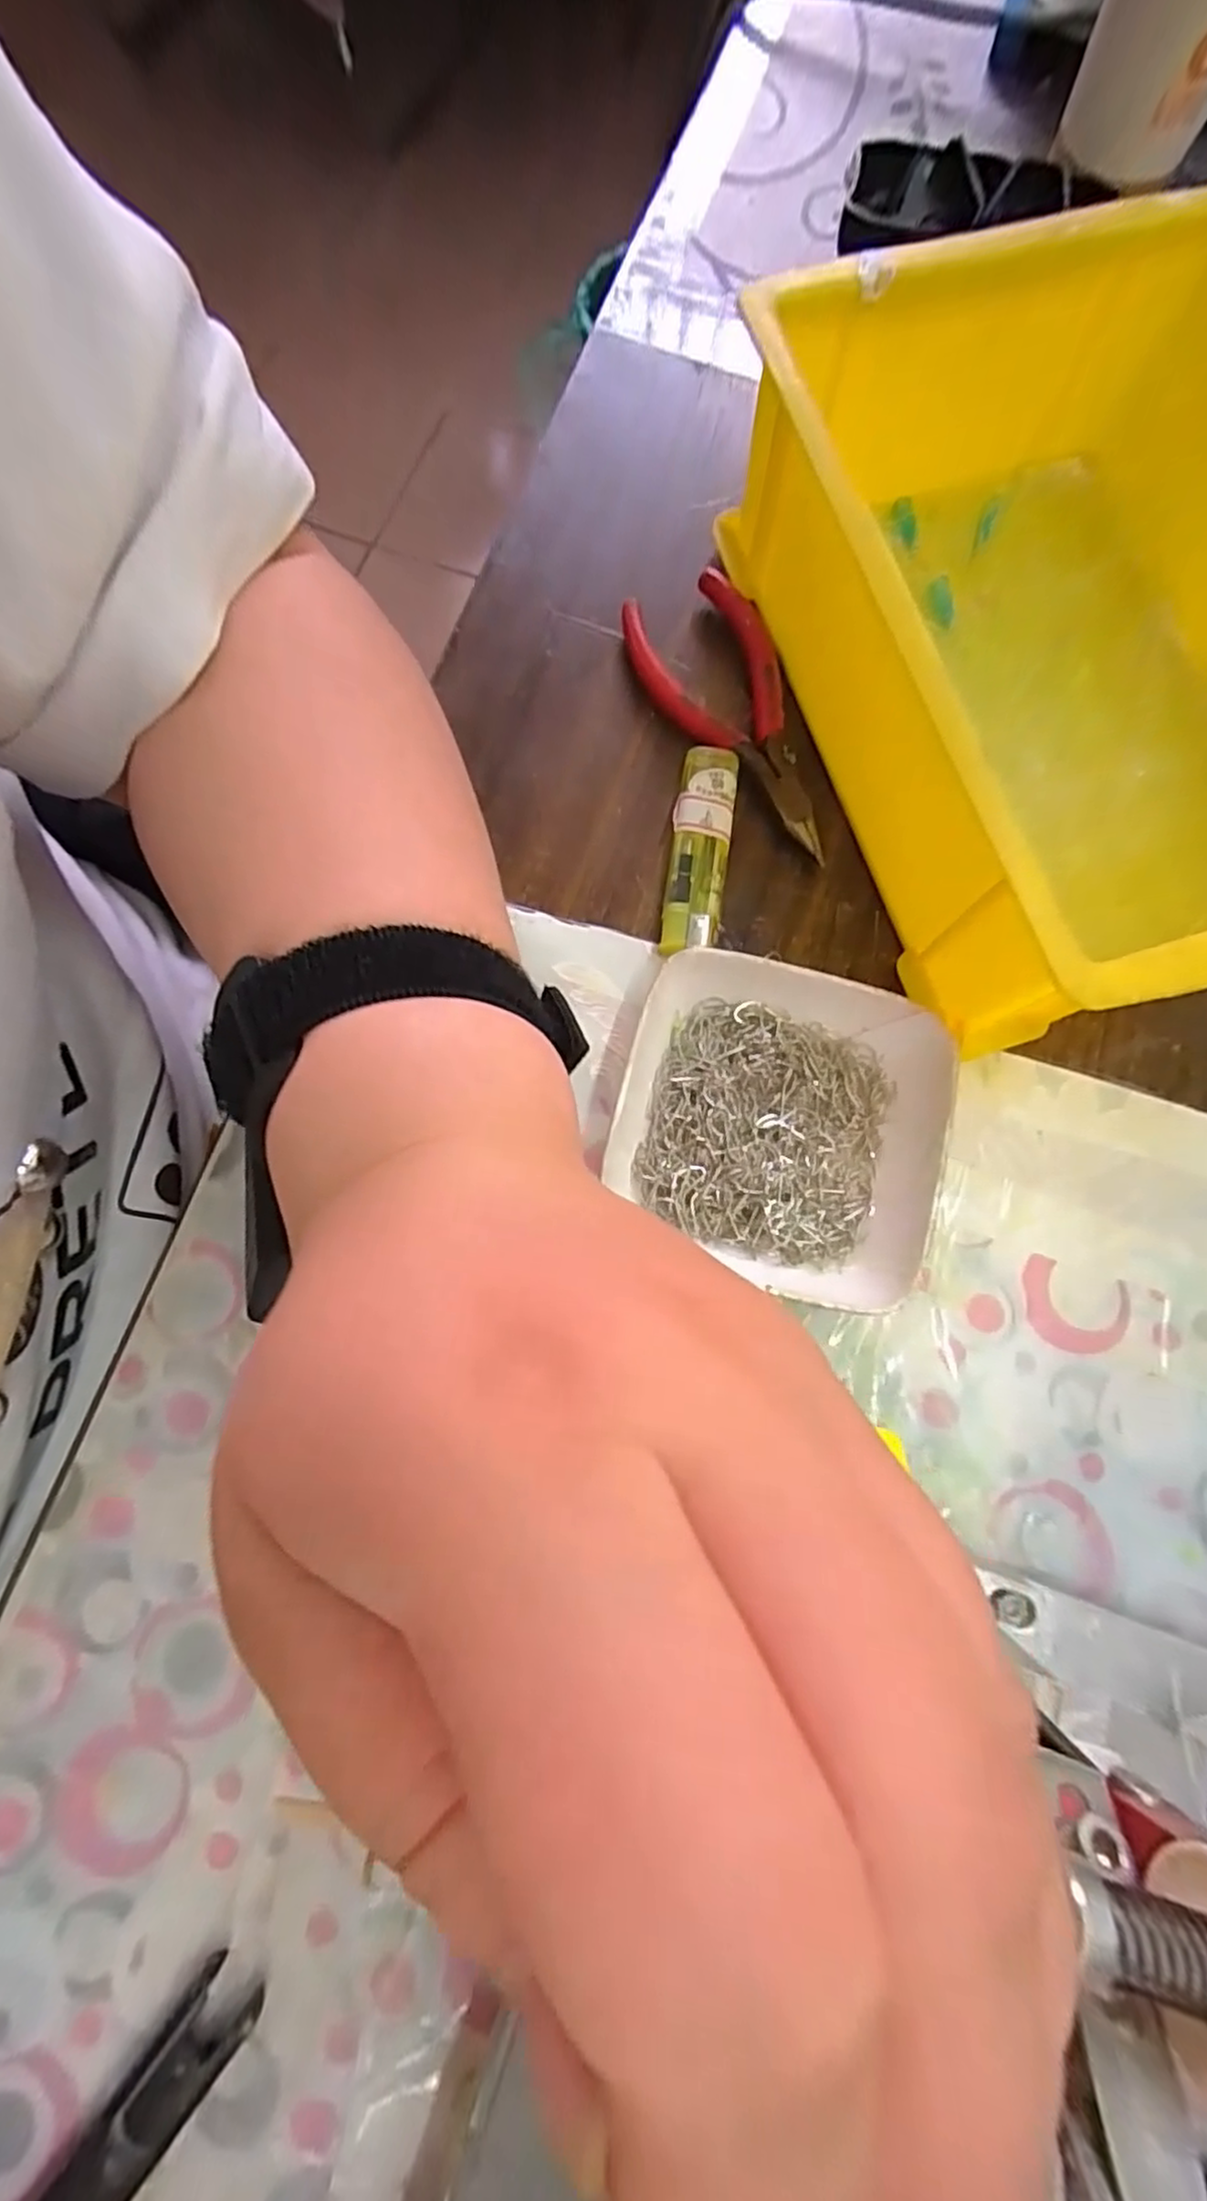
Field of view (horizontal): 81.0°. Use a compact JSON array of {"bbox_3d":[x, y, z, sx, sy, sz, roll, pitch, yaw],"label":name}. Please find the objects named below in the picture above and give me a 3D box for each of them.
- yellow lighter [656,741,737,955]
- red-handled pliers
[{"bbox_3d":[0.034,-0.088,0.248,0.020,0.012,0.077,8,78,1],"label":"yellow lighter"},{"bbox_3d":[0.047,-0.138,0.259,0.048,0.015,0.116,-20,79,-5],"label":"red-handled pliers"}]

